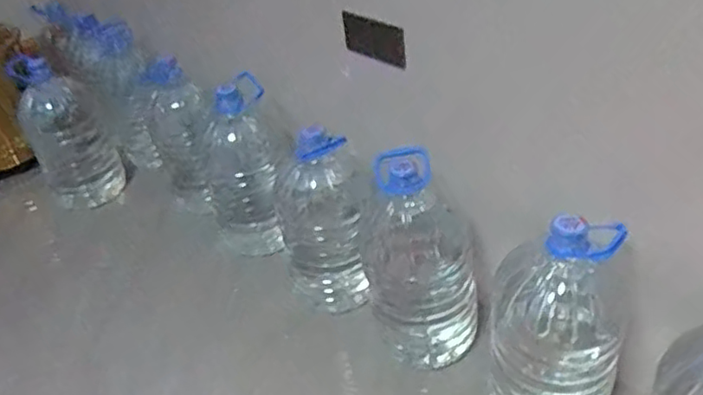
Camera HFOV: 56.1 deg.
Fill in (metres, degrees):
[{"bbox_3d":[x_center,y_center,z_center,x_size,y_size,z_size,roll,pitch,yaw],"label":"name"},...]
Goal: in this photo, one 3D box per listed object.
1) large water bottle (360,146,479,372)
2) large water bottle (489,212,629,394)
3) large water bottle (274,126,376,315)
[{"bbox_3d":[0.147,0.124,1.418,0.240,0.436,0.261,-5,38,3],"label":"large water bottle"},{"bbox_3d":[0.374,0.231,1.215,0.231,0.460,0.211,5,39,15],"label":"large water bottle"},{"bbox_3d":[-0.062,0.062,1.584,0.218,0.438,0.227,-11,38,-5],"label":"large water bottle"}]

